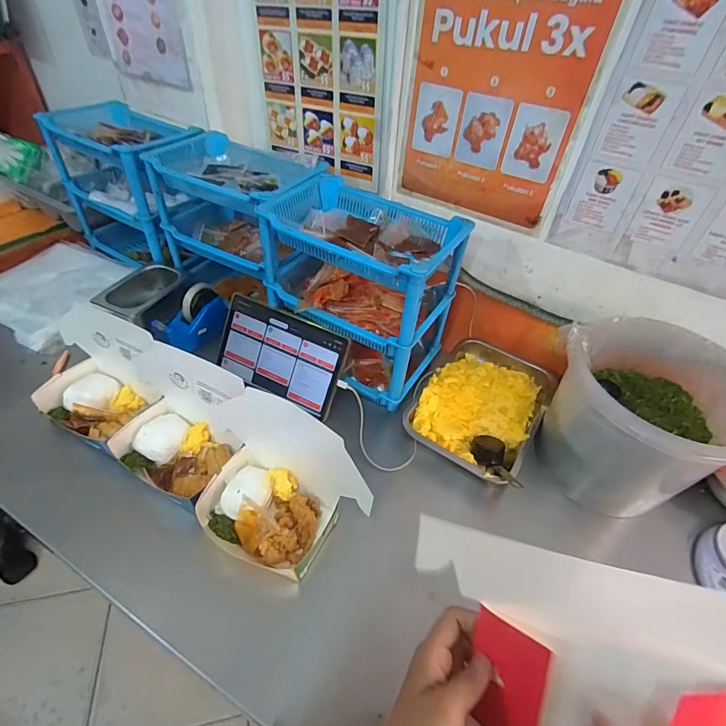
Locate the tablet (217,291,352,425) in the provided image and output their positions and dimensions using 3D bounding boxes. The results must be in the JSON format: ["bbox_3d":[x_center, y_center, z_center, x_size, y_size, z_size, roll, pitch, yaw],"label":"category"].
[{"bbox_3d":[-0.157,-0.015,0.769,0.254,0.158,0.012,22,14,16],"label":"tablet"}]

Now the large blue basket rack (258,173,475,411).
[{"bbox_3d":[-0.004,-0.125,0.762,0.298,0.312,0.209,27,48,20],"label":"large blue basket rack"}]

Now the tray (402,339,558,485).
[{"bbox_3d":[0.228,0.070,0.772,0.208,0.044,0.297,27,48,20],"label":"tray"}]

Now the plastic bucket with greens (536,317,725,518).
[{"bbox_3d":[0.442,0.098,0.668,0.233,0.260,0.226,3,45,-3],"label":"plastic bucket with greens"}]

